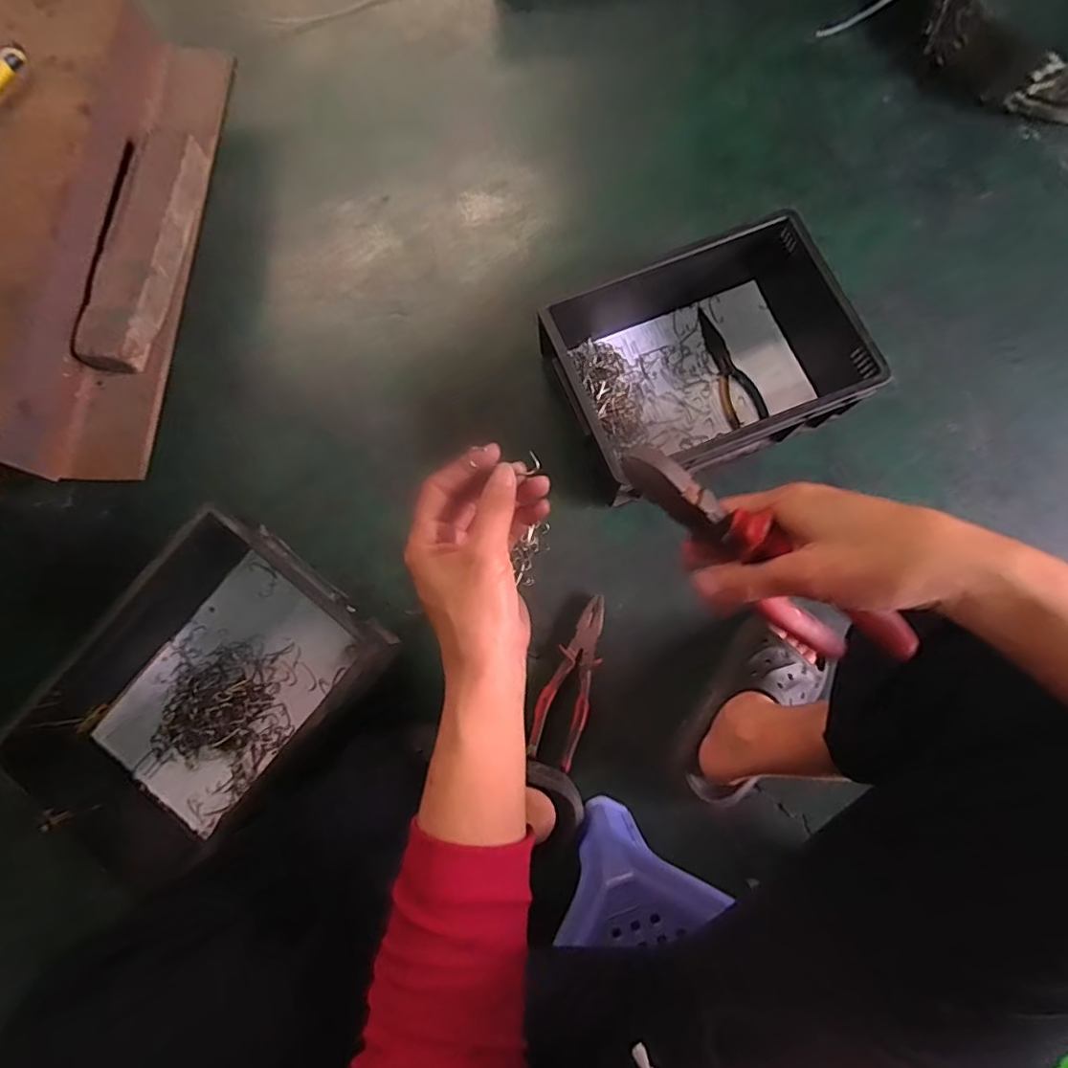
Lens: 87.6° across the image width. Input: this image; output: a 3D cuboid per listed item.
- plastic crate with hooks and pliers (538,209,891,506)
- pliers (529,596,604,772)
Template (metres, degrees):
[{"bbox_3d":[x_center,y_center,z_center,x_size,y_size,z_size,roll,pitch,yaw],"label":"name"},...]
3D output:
[{"bbox_3d":[0.195,-0.217,0.683,0.331,0.110,0.265,-22,77,-5],"label":"plastic crate with hooks and pliers"},{"bbox_3d":[0.048,0.167,0.653,0.058,0.016,0.192,20,77,5],"label":"pliers"}]

